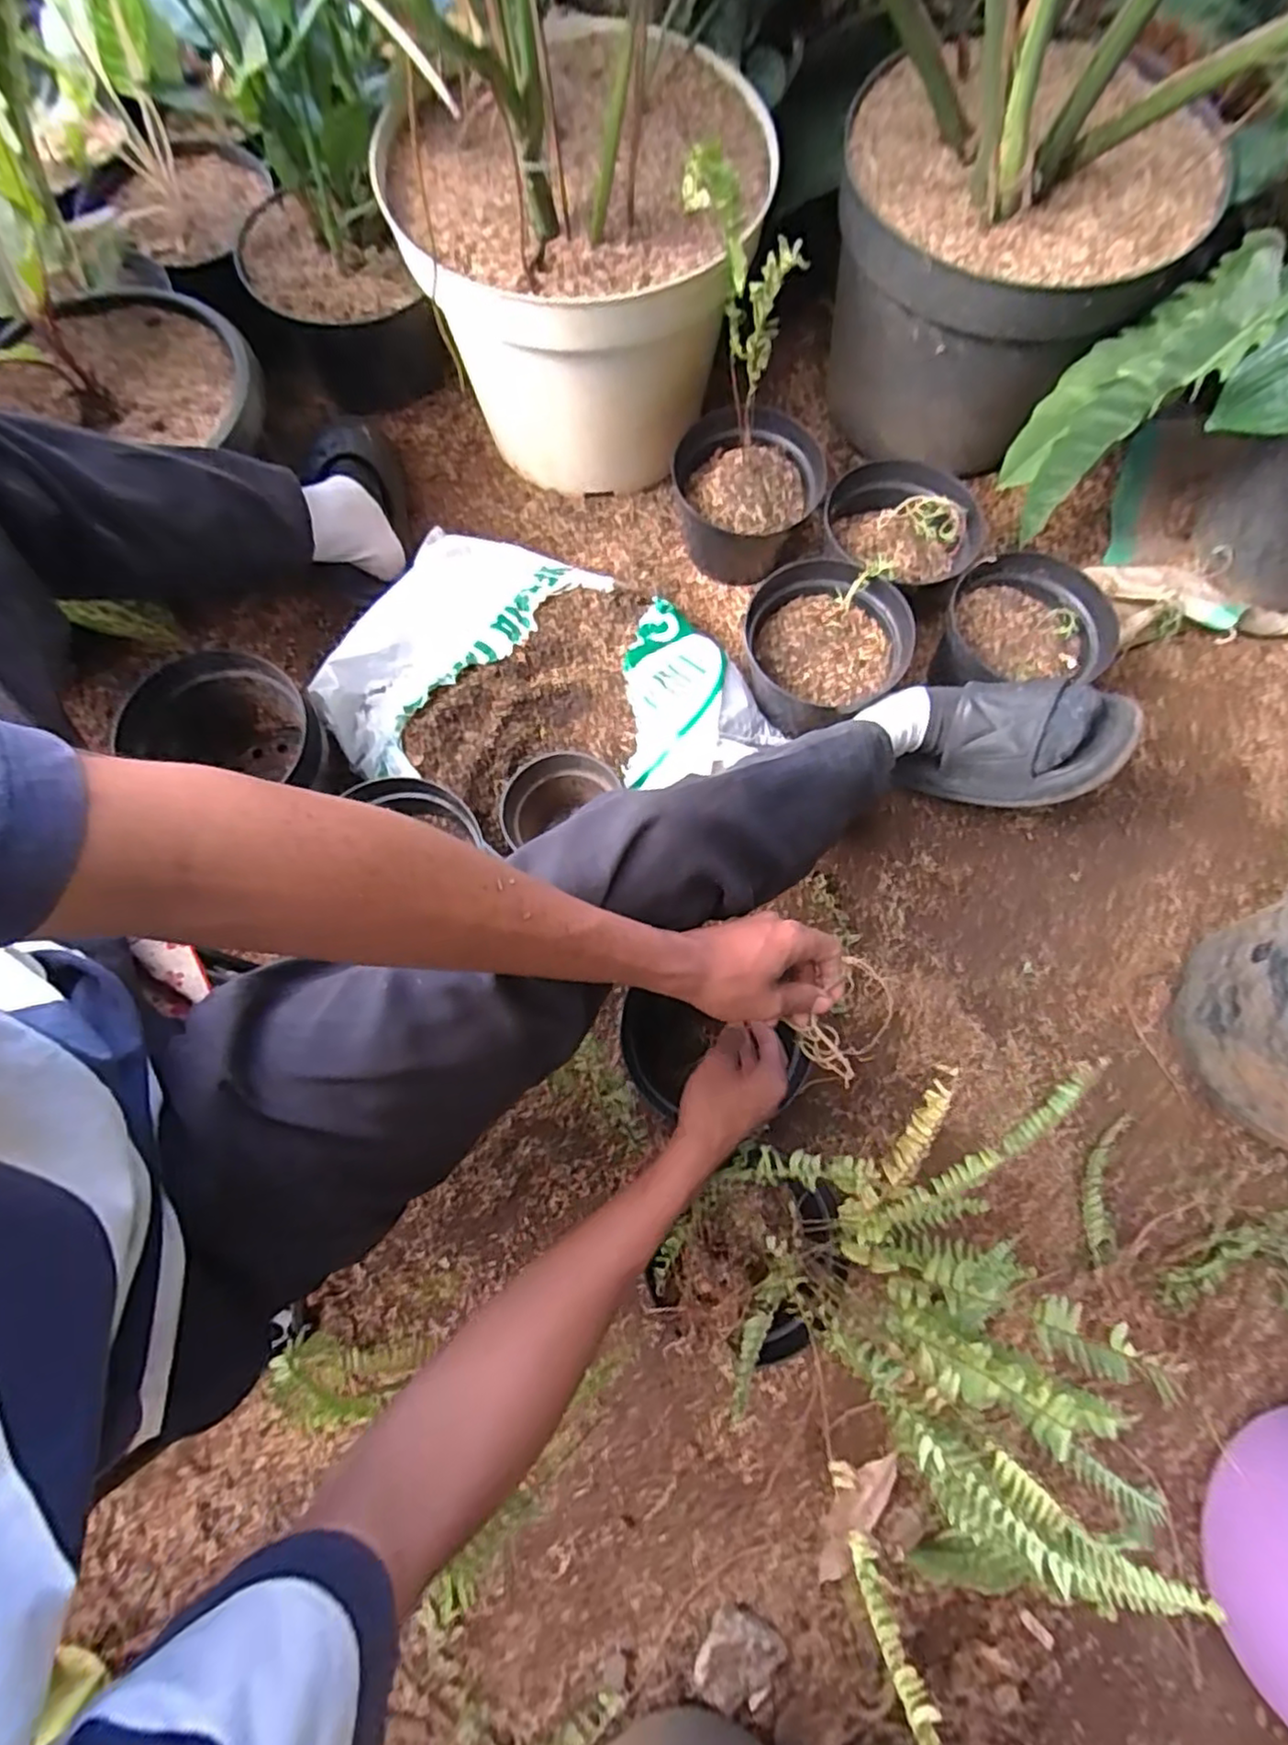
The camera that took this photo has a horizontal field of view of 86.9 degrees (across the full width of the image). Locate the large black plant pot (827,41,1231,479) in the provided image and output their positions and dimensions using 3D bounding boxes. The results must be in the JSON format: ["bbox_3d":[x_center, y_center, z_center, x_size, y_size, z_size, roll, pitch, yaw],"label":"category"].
[{"bbox_3d":[0.380,-0.665,0.782,0.307,0.265,0.318,0,75,1],"label":"large black plant pot"}]

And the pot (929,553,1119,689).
[{"bbox_3d":[0.420,-0.259,0.787,0.178,0.112,0.161,-1,75,1],"label":"pot"}]

